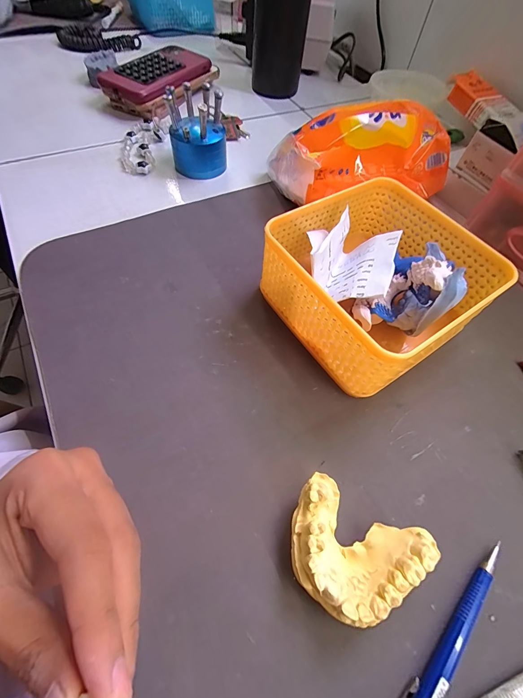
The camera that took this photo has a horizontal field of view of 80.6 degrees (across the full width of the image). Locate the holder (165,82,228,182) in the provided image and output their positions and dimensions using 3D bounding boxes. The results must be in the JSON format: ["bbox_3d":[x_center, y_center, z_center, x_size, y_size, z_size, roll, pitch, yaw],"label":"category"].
[{"bbox_3d":[-0.067,-0.228,0.327,0.057,0.069,0.055,-5,60,-7],"label":"holder"}]

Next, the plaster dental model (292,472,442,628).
[{"bbox_3d":[0.046,0.106,0.160,0.068,0.026,0.052,27,61,11],"label":"plaster dental model"}]

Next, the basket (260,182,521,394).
[{"bbox_3d":[0.084,-0.051,0.233,0.132,0.067,0.130,-31,66,-20],"label":"basket"}]

